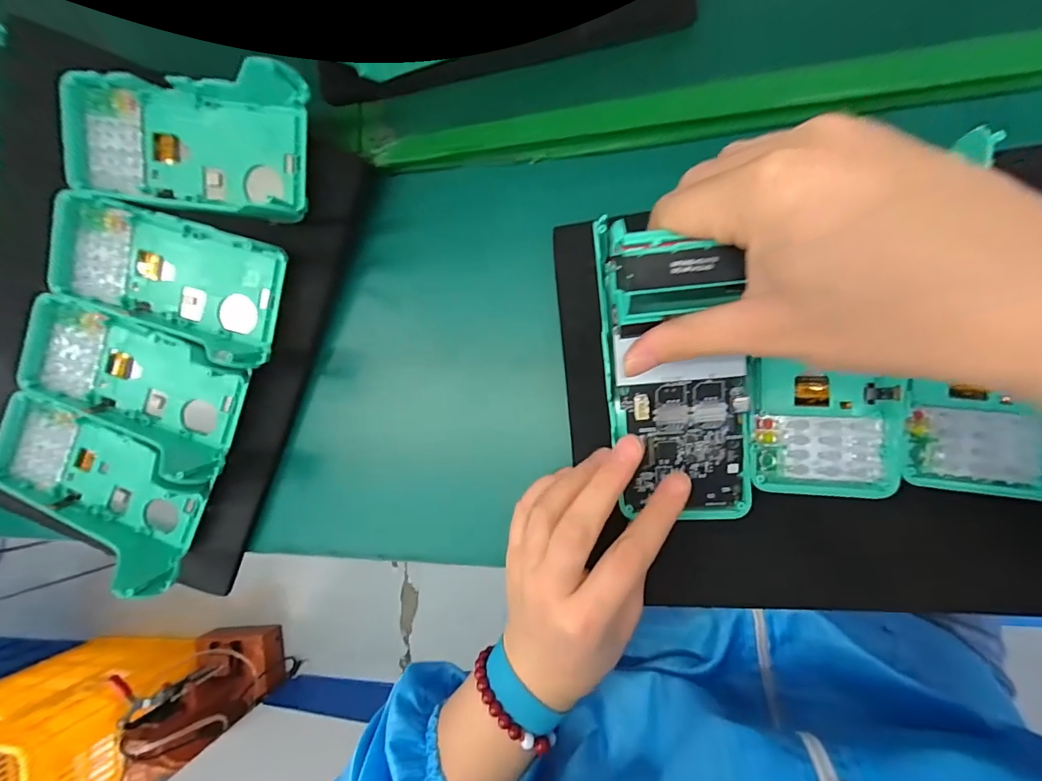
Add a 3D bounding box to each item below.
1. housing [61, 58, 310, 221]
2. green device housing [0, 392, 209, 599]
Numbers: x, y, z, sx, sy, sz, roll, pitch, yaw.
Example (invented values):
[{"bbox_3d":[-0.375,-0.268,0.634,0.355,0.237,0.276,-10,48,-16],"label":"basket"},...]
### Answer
[{"bbox_3d":[-0.215,-0.166,0.282,0.152,0.024,0.088,8,103,-3],"label":"housing"},{"bbox_3d":[-0.292,0.065,0.317,0.166,0.054,0.082,22,93,13],"label":"green device housing"}]

